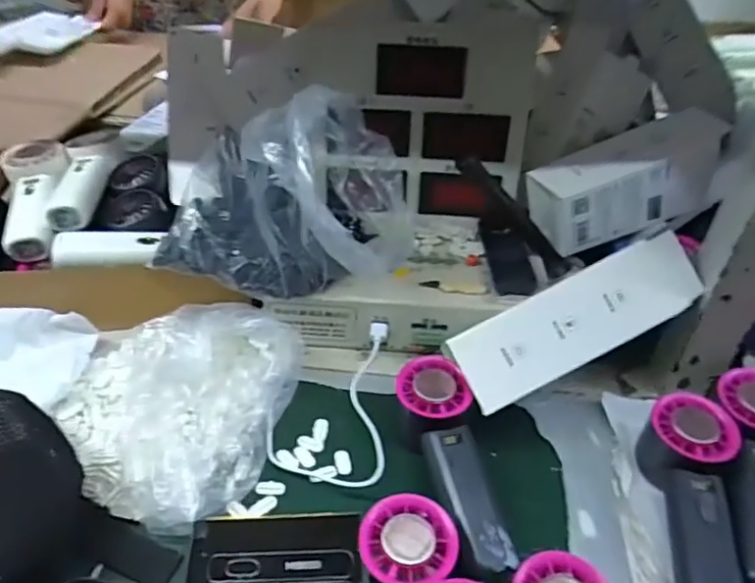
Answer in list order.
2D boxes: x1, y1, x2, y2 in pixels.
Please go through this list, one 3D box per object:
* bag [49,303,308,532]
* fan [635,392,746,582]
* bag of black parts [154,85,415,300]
[{"bbox_3d":[-0.156,0.083,0.449,0.174,0.055,0.177,3,40,1],"label":"bag"},{"bbox_3d":[0.208,0.145,0.392,0.052,0.054,0.153,12,41,11],"label":"fan"},{"bbox_3d":[-0.073,-0.084,0.510,0.195,0.159,0.161,16,42,16],"label":"bag of black parts"}]

